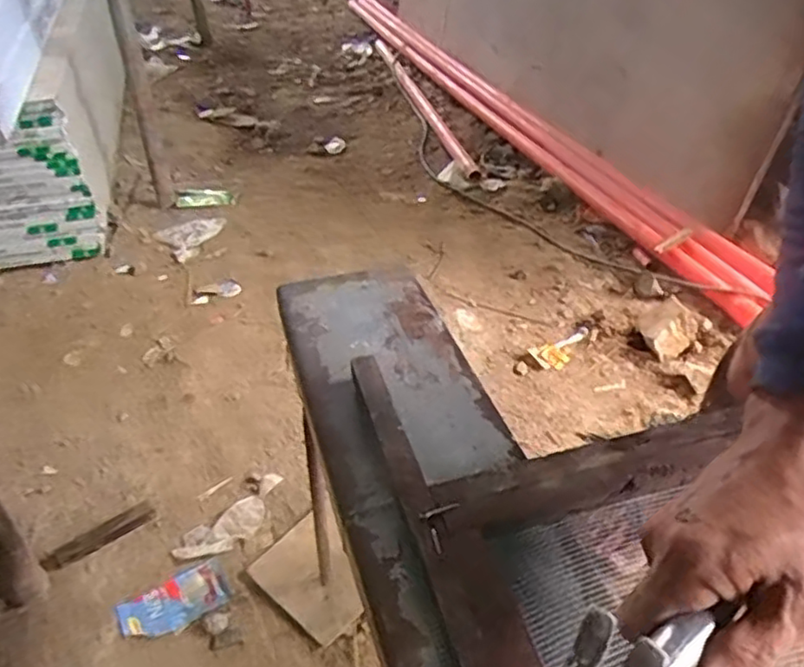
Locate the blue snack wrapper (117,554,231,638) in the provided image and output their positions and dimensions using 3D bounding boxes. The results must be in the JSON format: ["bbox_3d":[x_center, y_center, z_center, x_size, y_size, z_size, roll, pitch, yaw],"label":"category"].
[{"bbox_3d":[-0.294,0.344,0.866,0.134,0.012,0.078,-26,43,-26],"label":"blue snack wrapper"}]

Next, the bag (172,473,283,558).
[{"bbox_3d":[-0.240,0.265,0.969,0.071,0.014,0.181,27,47,34],"label":"bag"}]

